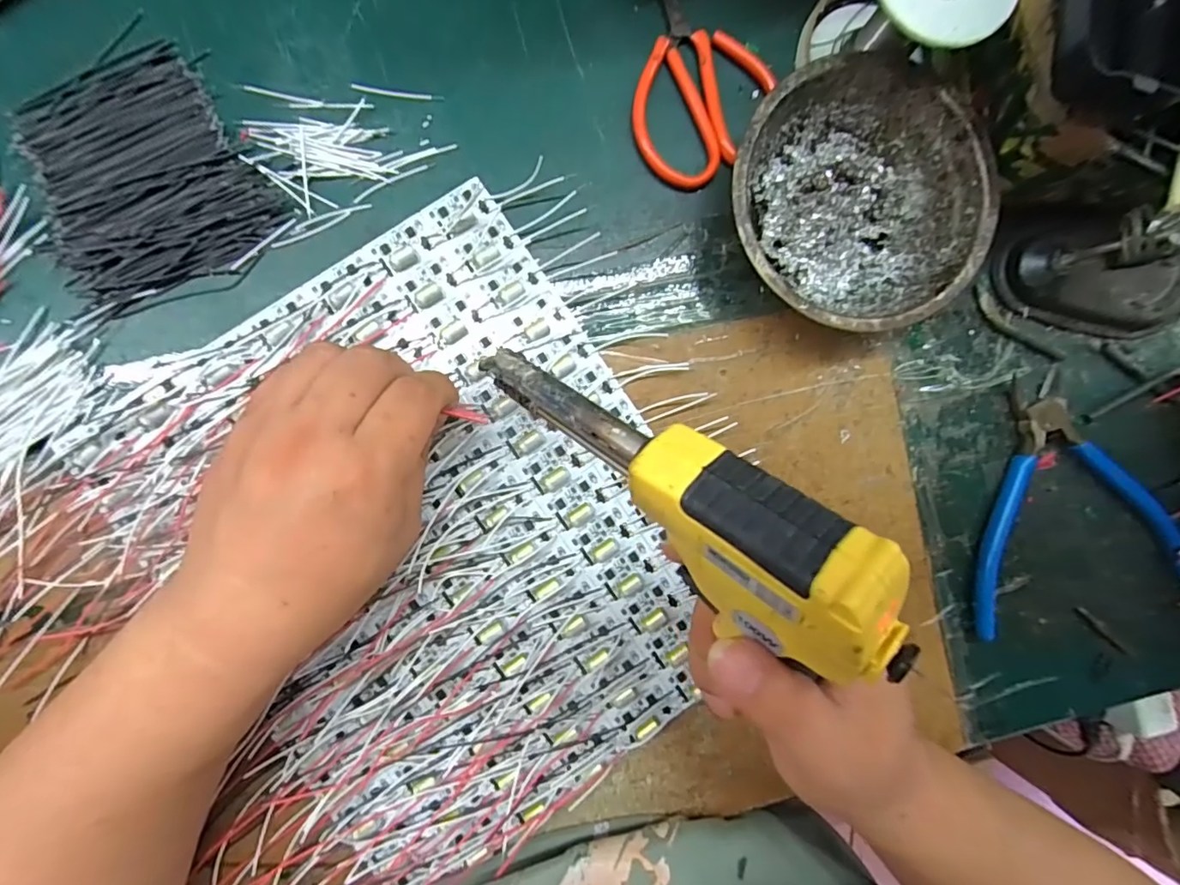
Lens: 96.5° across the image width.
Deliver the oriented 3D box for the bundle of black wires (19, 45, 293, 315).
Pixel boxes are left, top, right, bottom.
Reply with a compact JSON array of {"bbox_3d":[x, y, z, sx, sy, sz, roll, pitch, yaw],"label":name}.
[{"bbox_3d":[-0.220,-0.128,0.256,0.103,0.006,0.112,-36,93,-3],"label":"bundle of black wires"}]

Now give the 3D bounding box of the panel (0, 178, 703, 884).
[{"bbox_3d":[-0.094,0.059,0.264,0.273,0.015,0.289,-30,93,-4],"label":"panel"}]

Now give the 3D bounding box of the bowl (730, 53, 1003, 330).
[{"bbox_3d":[0.130,-0.119,0.268,0.125,0.039,0.123,0,91,-5],"label":"bowl"}]

